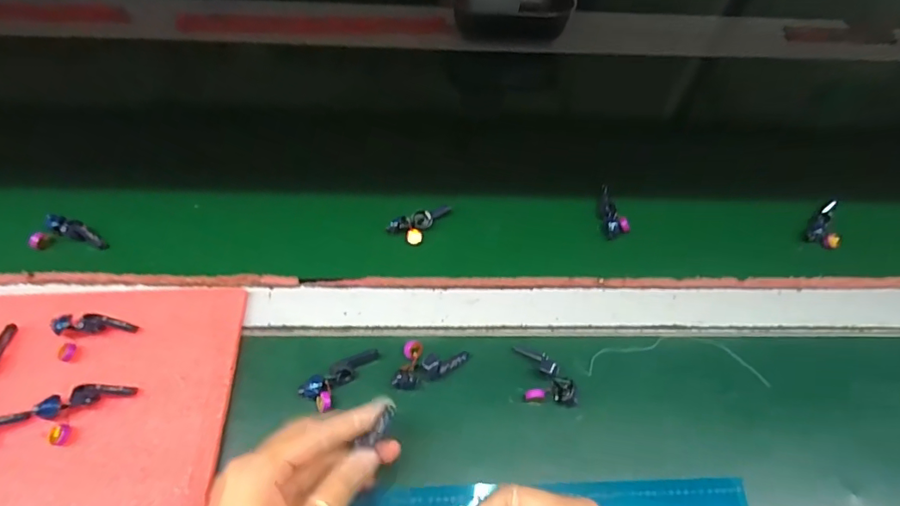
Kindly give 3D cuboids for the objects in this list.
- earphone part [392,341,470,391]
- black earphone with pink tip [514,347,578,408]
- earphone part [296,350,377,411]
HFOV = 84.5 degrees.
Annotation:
[{"bbox_3d":[-0.013,0.079,0.335,0.045,0.015,0.034,10,57,2],"label":"earphone part"},{"bbox_3d":[0.067,0.082,0.336,0.040,0.013,0.038,5,57,-2],"label":"black earphone with pink tip"},{"bbox_3d":[-0.072,0.080,0.331,0.024,0.012,0.053,37,61,18],"label":"earphone part"}]

